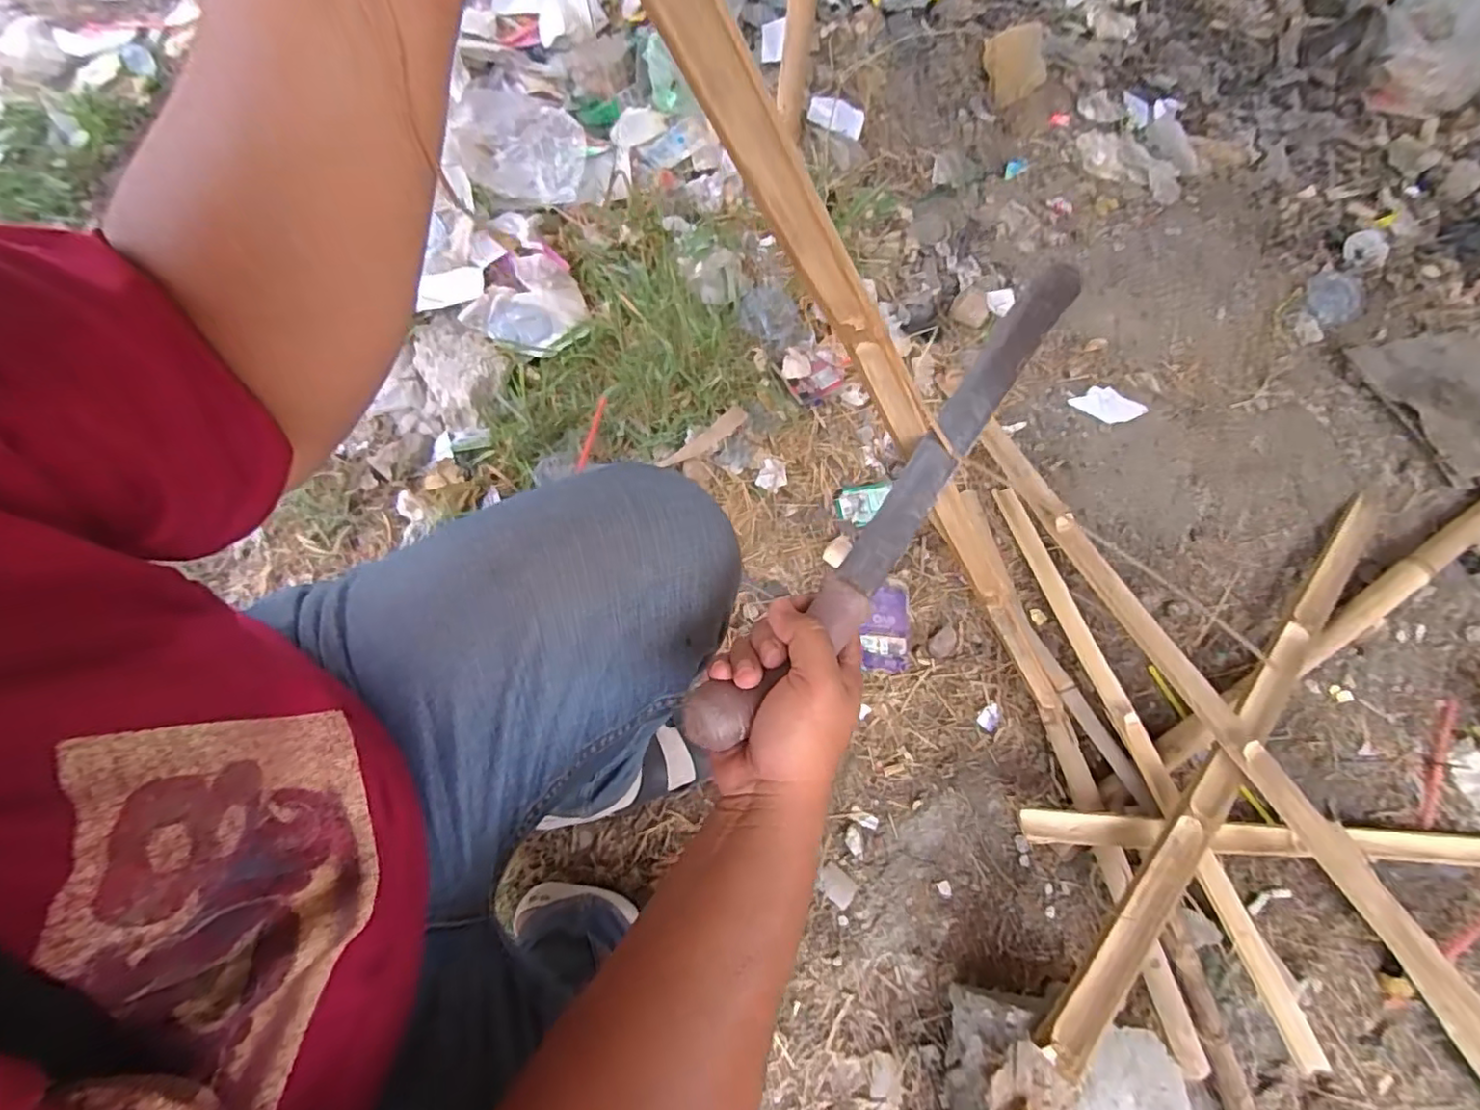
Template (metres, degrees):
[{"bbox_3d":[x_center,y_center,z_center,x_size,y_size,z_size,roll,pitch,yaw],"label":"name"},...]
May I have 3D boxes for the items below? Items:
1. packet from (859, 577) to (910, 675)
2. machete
[{"bbox_3d":[0.196,0.094,0.845,0.063,0.012,0.131,5,67,-3],"label":"packet"},{"bbox_3d":[0.106,-0.041,0.391,0.044,0.032,0.393,37,75,12],"label":"machete"}]

